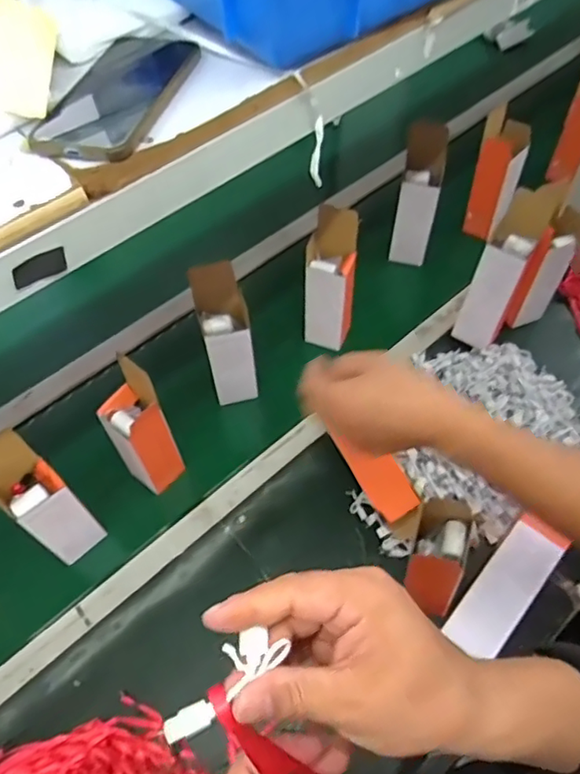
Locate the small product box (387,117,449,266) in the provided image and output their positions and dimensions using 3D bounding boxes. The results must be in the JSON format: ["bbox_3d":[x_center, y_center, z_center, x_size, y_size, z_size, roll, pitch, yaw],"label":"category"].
[{"bbox_3d":[0.226,-0.330,1.018,0.069,0.229,0.079,10,58,9],"label":"small product box"}]

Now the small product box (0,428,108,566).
[{"bbox_3d":[-0.306,0.149,0.726,0.085,0.230,0.066,33,64,21],"label":"small product box"}]

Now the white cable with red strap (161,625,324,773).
[{"bbox_3d":[-0.019,0.179,0.295,0.065,0.108,0.016,-24,20,-13],"label":"white cable with red strap"}]

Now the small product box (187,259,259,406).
[{"bbox_3d":[-0.091,-0.073,0.850,0.076,0.218,0.086,-14,58,-6],"label":"small product box"}]

